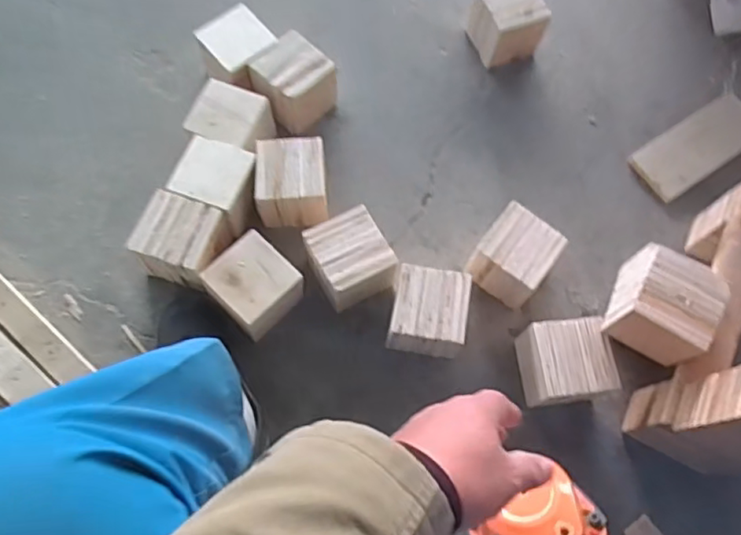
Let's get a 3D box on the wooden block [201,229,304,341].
[{"bbox_3d":[-0.149,0.032,0.797,0.099,0.091,0.106,-42,76,-17],"label":"wooden block"}]

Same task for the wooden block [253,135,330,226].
[{"bbox_3d":[-0.108,-0.114,0.858,0.096,0.090,0.105,-2,67,-1],"label":"wooden block"}]

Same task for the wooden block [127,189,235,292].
[{"bbox_3d":[-0.250,-0.028,0.825,0.112,0.093,0.101,16,69,4],"label":"wooden block"}]

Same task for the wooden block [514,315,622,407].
[{"bbox_3d":[0.252,0.126,0.784,0.095,0.092,0.095,-6,67,-3],"label":"wooden block"}]

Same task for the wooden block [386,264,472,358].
[{"bbox_3d":[0.076,0.063,0.795,0.094,0.085,0.097,9,68,1],"label":"wooden block"}]

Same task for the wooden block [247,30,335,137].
[{"bbox_3d":[-0.116,-0.276,0.921,0.103,0.092,0.104,41,73,15],"label":"wooden block"}]

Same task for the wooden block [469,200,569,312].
[{"bbox_3d":[0.198,-0.013,0.830,0.091,0.085,0.101,35,71,13],"label":"wooden block"}]

